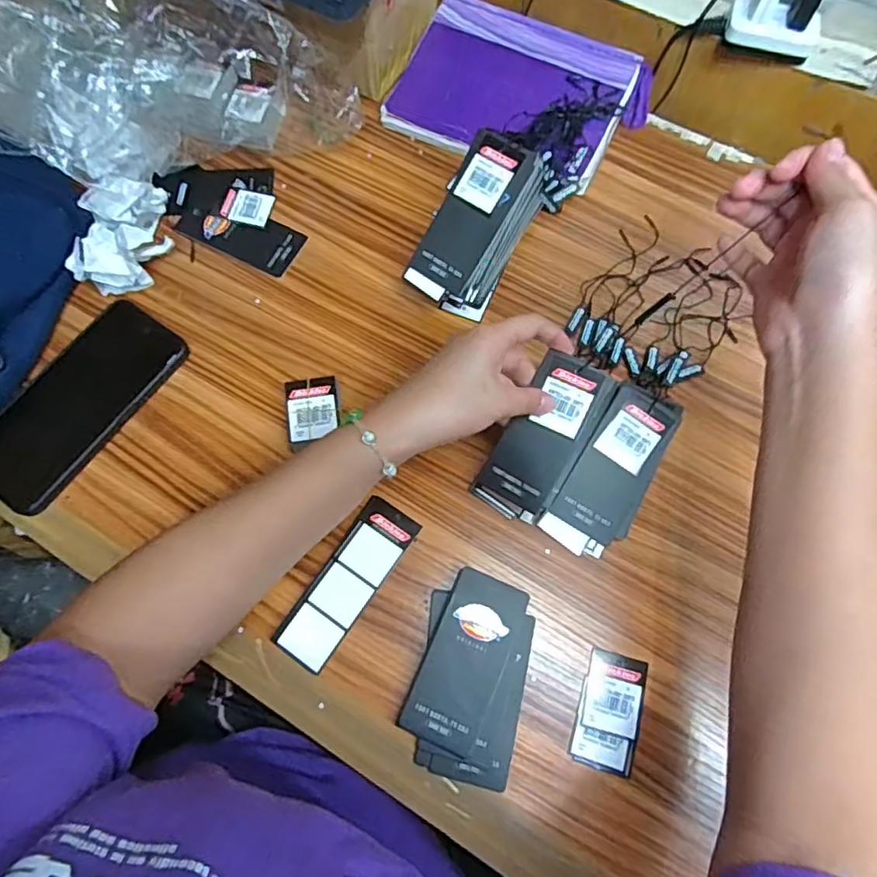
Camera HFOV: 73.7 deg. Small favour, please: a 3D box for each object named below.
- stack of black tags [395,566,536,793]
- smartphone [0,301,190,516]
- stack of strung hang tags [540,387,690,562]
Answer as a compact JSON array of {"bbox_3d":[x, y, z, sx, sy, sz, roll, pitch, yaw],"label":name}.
[{"bbox_3d":[0.021,0.154,0.385,0.072,0.018,0.124,15,71,5],"label":"stack of black tags"},{"bbox_3d":[-0.274,-0.027,0.444,0.078,0.012,0.170,33,76,9],"label":"smartphone"},{"bbox_3d":[0.128,0.023,0.425,0.054,0.026,0.127,30,73,10],"label":"stack of strung hang tags"}]

